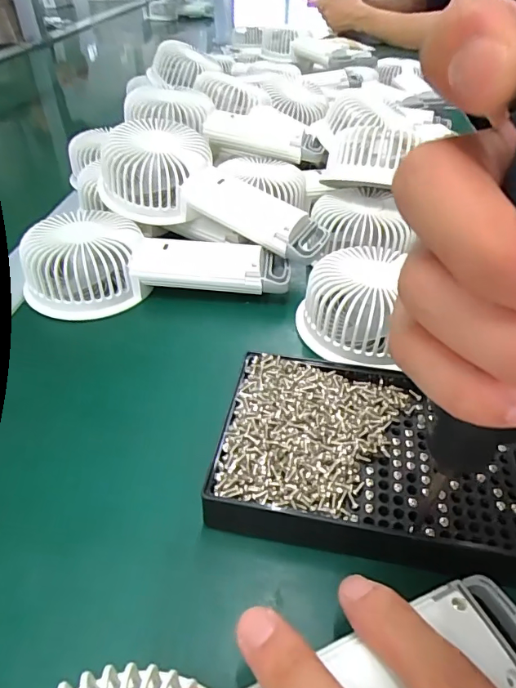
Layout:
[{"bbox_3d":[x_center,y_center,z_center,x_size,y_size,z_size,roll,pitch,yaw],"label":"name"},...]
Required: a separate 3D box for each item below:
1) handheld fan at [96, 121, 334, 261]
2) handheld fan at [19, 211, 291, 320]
[{"bbox_3d":[-0.029,-0.114,0.338,0.174,0.050,0.083,24,45,6],"label":"handheld fan"},{"bbox_3d":[-0.069,-0.059,0.320,0.171,0.048,0.077,-4,42,-6],"label":"handheld fan"}]

